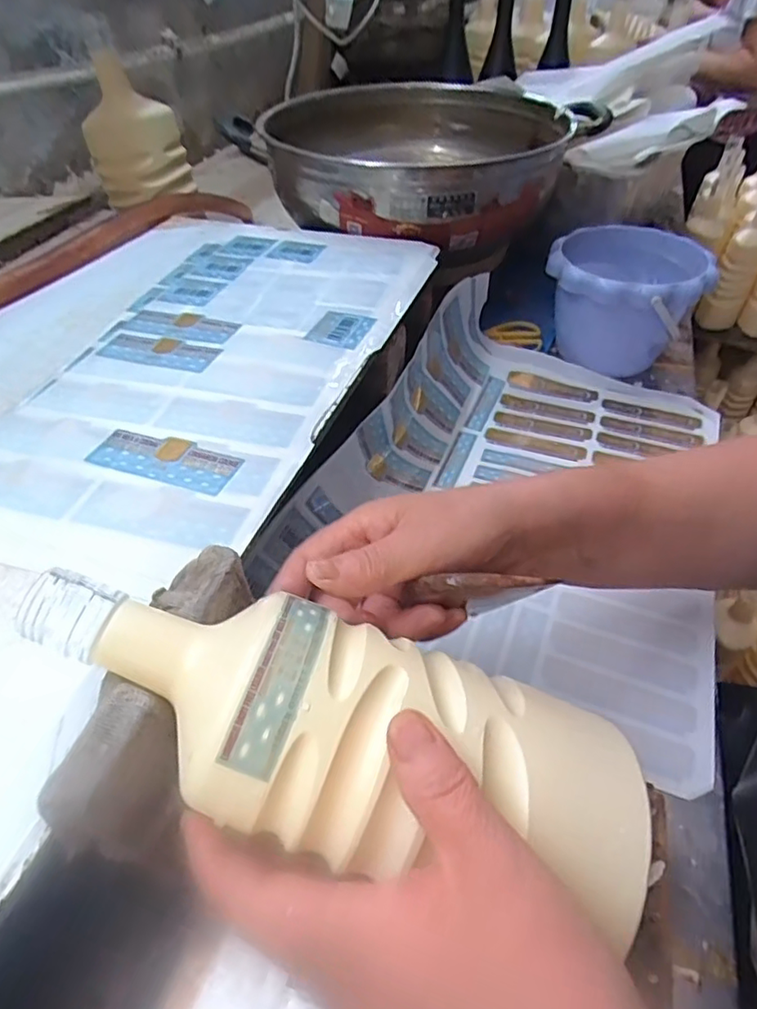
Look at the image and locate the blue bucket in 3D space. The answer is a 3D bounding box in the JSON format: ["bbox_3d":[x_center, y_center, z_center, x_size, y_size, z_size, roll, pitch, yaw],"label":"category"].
[{"bbox_3d":[0.236,-0.195,0.592,0.145,0.116,0.139,2,45,-2],"label":"blue bucket"}]

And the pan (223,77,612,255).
[{"bbox_3d":[0.047,-0.365,0.604,0.280,0.064,0.302,31,56,29],"label":"pan"}]

